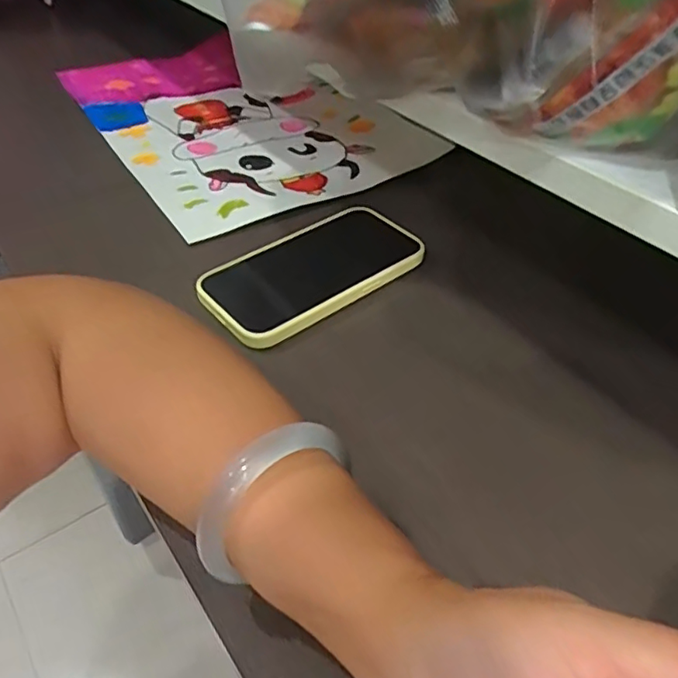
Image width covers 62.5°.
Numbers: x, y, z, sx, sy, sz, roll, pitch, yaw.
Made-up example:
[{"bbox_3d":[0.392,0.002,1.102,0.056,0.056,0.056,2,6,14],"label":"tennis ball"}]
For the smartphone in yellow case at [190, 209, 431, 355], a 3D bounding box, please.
[{"bbox_3d":[-0.018,-0.048,0.381,0.151,0.016,0.079,-31,54,-28],"label":"smartphone in yellow case"}]

